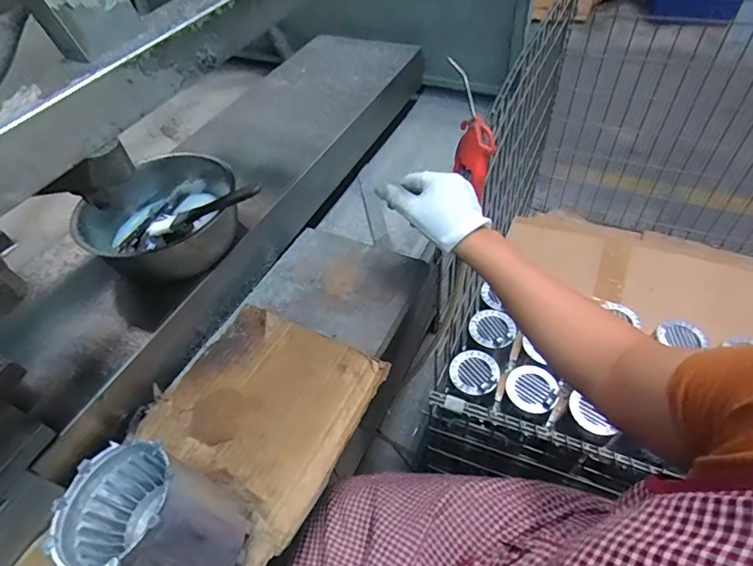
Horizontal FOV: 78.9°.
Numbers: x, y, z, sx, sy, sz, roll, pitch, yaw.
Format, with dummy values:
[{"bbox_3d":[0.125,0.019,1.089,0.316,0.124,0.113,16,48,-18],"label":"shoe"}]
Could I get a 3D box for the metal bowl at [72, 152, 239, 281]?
[{"bbox_3d":[-0.261,-0.085,0.581,0.171,0.070,0.173,-3,50,3],"label":"metal bowl"}]

